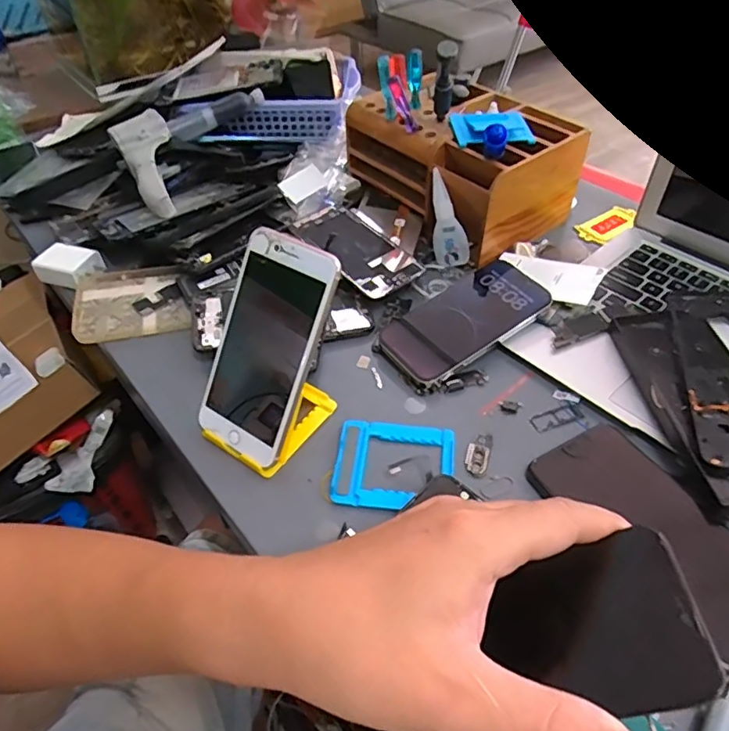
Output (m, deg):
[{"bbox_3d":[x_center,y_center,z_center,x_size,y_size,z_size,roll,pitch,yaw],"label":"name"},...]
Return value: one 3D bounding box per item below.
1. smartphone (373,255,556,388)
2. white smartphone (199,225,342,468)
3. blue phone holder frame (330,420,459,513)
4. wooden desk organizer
[{"bbox_3d":[0.085,-0.040,0.475,0.142,0.010,0.073,-34,57,-15],"label":"smartphone"},{"bbox_3d":[-0.069,-0.011,0.386,0.074,0.155,0.009,28,17,26],"label":"white smartphone"},{"bbox_3d":[0.021,0.069,0.396,0.085,0.004,0.073,4,47,6],"label":"blue phone holder frame"},{"bbox_3d":[0.099,-0.215,0.577,0.147,0.089,0.208,-32,53,-25],"label":"wooden desk organizer"}]

